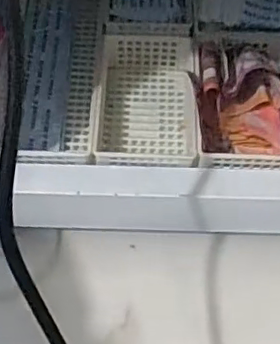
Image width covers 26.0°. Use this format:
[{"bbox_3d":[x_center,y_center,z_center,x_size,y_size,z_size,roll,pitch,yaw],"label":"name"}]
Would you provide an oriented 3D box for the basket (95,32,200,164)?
[{"bbox_3d":[0.003,-0.053,0.485,0.087,0.042,0.131,4,58,0],"label":"basket"}]

